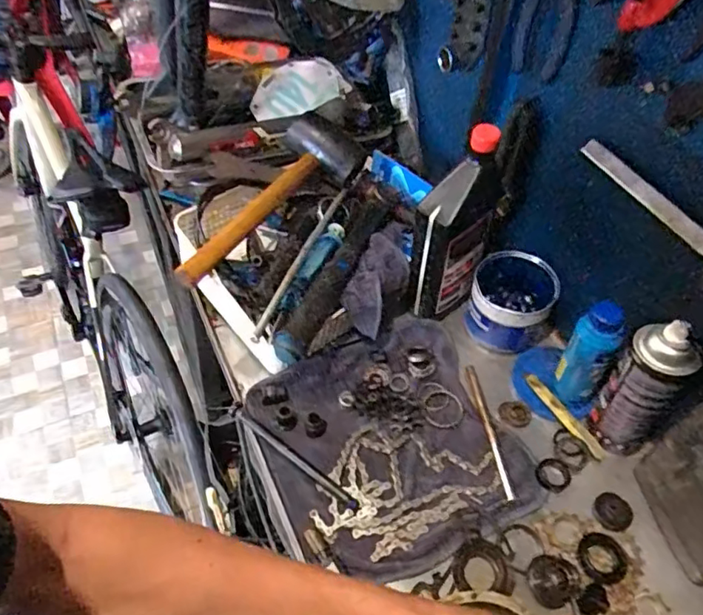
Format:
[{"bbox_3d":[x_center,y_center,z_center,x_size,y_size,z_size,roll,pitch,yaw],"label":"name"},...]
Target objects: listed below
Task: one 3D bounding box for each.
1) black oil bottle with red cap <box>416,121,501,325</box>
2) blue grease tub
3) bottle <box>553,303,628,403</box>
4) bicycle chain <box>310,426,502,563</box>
[{"bbox_3d":[0.121,-0.086,0.682,0.088,0.241,0.058,-36,59,-29],"label":"black oil bottle with red cap"},{"bbox_3d":[0.204,-0.006,0.730,0.095,0.095,0.096,1,49,-2],"label":"blue grease tub"},{"bbox_3d":[0.260,0.051,0.625,0.036,0.141,0.039,1,49,-2],"label":"bottle"},{"bbox_3d":[0.050,0.185,0.613,0.194,0.008,0.127,-24,54,-21],"label":"bicycle chain"}]

